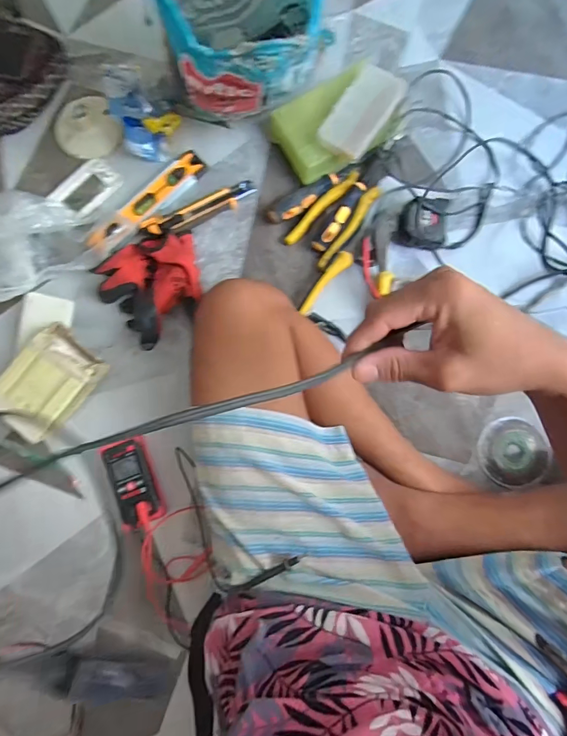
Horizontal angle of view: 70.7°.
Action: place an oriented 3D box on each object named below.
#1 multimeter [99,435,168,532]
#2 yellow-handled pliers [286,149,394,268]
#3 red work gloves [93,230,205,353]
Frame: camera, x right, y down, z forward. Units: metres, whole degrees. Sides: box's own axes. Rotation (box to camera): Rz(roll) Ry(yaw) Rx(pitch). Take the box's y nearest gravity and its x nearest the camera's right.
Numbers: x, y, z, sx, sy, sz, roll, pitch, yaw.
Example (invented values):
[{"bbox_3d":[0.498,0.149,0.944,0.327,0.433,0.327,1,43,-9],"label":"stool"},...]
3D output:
[{"bbox_3d":[-0.207,0.155,0.553,0.063,0.040,0.119,-19,81,2],"label":"multimeter"},{"bbox_3d":[0.091,-0.238,0.581,0.073,0.021,0.186,40,87,9],"label":"yellow-handled pliers"},{"bbox_3d":[-0.180,-0.127,0.572,0.158,0.052,0.140,-44,81,-2],"label":"red work gloves"}]

